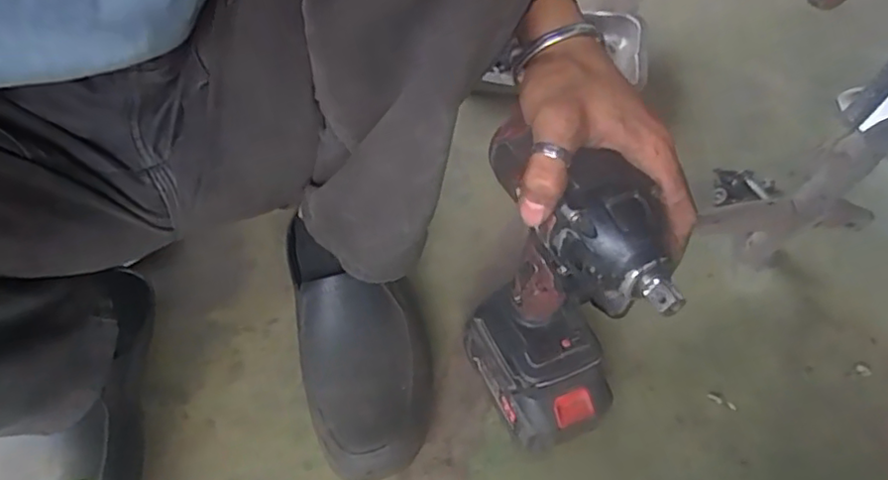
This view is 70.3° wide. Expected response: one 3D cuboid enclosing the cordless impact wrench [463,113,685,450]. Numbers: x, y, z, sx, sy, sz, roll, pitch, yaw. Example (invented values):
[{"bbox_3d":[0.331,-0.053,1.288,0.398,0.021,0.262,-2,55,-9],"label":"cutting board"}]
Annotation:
[{"bbox_3d":[0.069,0.043,0.423,0.068,0.245,0.133,-26,60,-23],"label":"cordless impact wrench"}]

